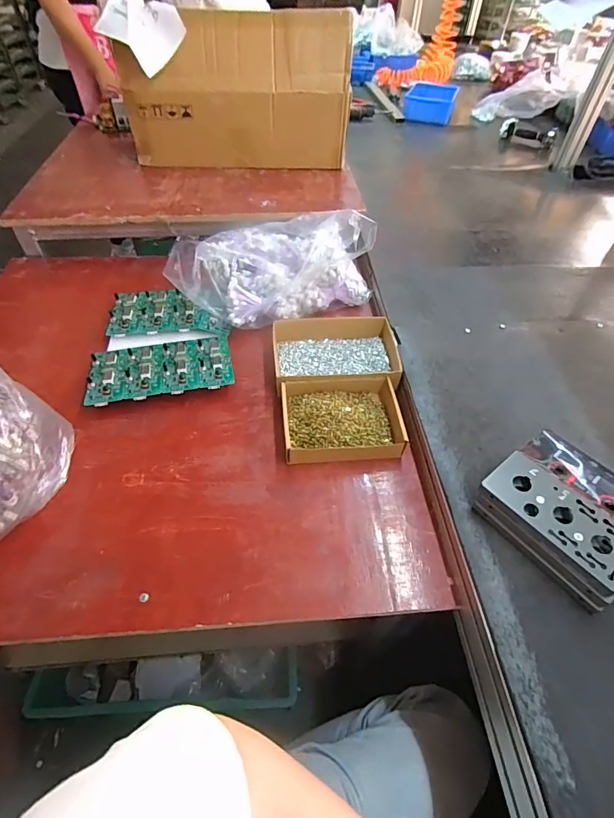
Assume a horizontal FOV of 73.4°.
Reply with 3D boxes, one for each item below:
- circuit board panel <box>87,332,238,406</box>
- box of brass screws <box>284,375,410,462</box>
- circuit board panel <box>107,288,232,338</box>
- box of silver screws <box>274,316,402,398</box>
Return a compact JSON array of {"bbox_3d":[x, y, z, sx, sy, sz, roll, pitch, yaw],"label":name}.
[{"bbox_3d":[-0.242,-0.071,0.695,0.231,0.017,0.127,-12,51,-13],"label":"circuit board panel"},{"bbox_3d":[0.055,0.014,0.637,0.178,0.041,0.144,-3,51,-5],"label":"box of brass screws"},{"bbox_3d":[-0.259,-0.186,0.794,0.219,0.019,0.115,0,51,-2],"label":"circuit board panel"},{"bbox_3d":[0.049,-0.094,0.723,0.209,0.044,0.159,0,51,-2],"label":"box of silver screws"}]

